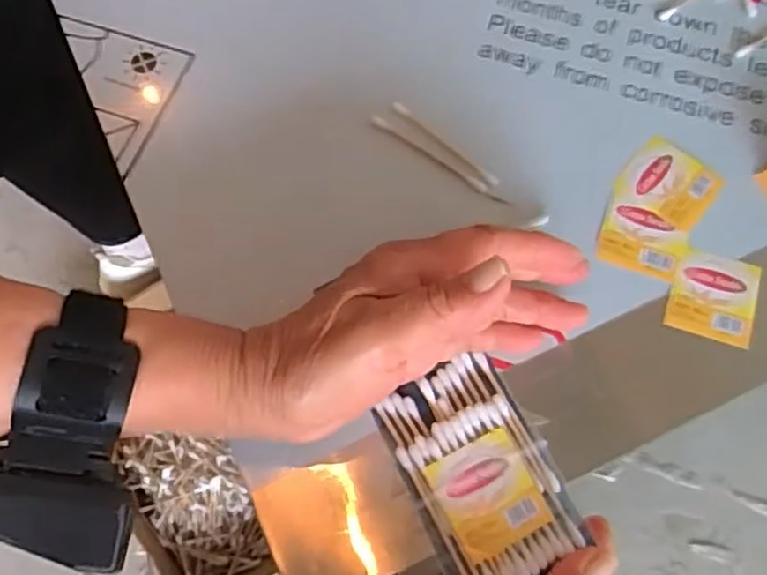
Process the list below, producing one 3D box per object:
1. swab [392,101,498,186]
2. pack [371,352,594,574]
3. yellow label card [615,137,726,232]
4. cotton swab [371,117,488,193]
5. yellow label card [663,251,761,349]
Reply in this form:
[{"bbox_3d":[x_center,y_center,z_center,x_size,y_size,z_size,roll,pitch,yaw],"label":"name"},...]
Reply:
[{"bbox_3d":[0.032,-0.075,0.367,0.069,0.006,0.006,40,78,13],"label":"swab"},{"bbox_3d":[0.042,0.082,0.304,0.060,0.013,0.097,-24,73,-6],"label":"pack"},{"bbox_3d":[0.145,-0.052,0.357,0.042,0.004,0.041,37,74,13],"label":"yellow label card"},{"bbox_3d":[0.024,-0.069,0.367,0.070,0.005,0.005,35,77,12],"label":"cotton swab"},{"bbox_3d":[0.158,0.004,0.335,0.039,0.004,0.042,18,71,7],"label":"yellow label card"}]

